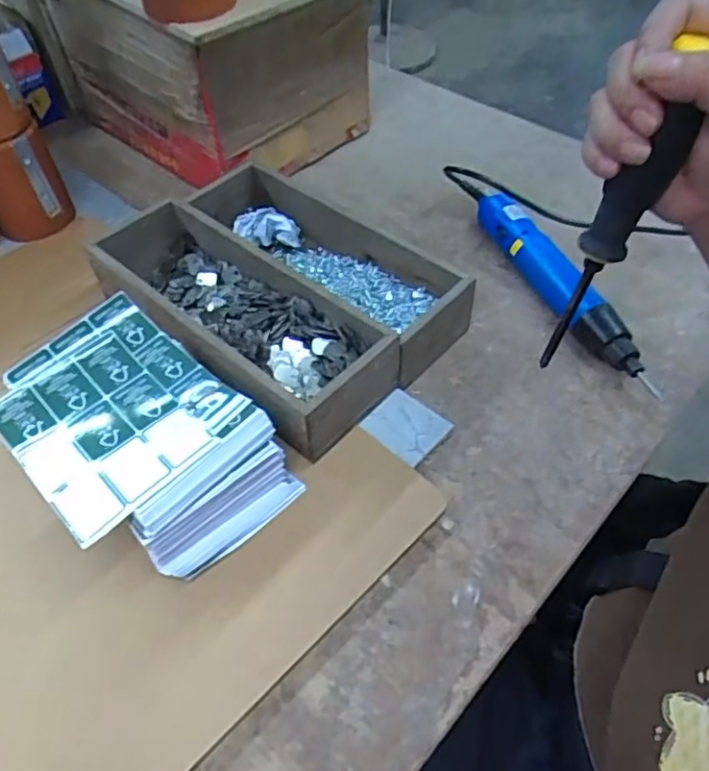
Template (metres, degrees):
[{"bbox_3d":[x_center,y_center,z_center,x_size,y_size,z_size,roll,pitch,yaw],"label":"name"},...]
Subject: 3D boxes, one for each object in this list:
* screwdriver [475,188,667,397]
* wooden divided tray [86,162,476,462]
[{"bbox_3d":[0.194,-0.094,0.573,0.049,0.039,0.265,-19,55,-15],"label":"screwdriver"},{"bbox_3d":[-0.071,-0.094,0.541,0.288,0.056,0.205,35,60,26],"label":"wooden divided tray"}]

